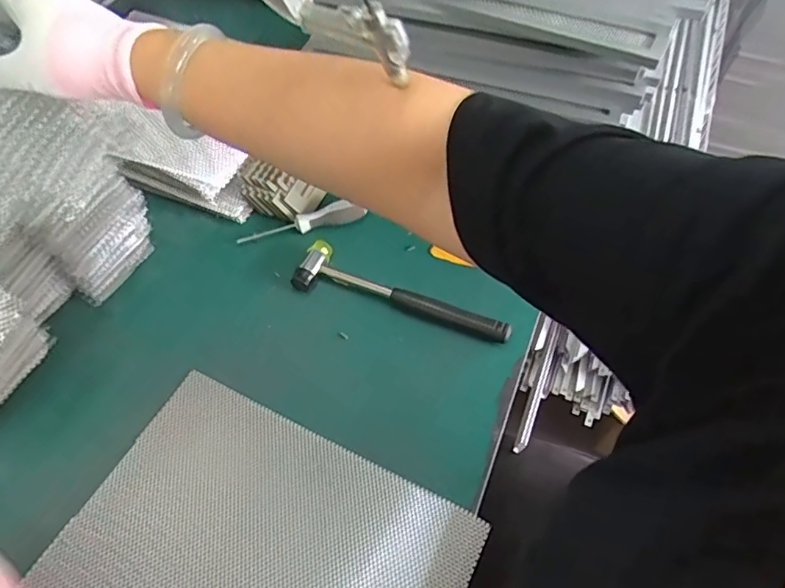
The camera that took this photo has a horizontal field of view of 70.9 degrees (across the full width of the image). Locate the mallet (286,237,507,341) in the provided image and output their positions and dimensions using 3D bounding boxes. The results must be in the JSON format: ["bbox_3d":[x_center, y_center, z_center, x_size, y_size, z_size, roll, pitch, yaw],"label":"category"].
[{"bbox_3d":[0.011,-0.001,0.606,0.242,0.020,0.057,16,58,12],"label":"mallet"}]

